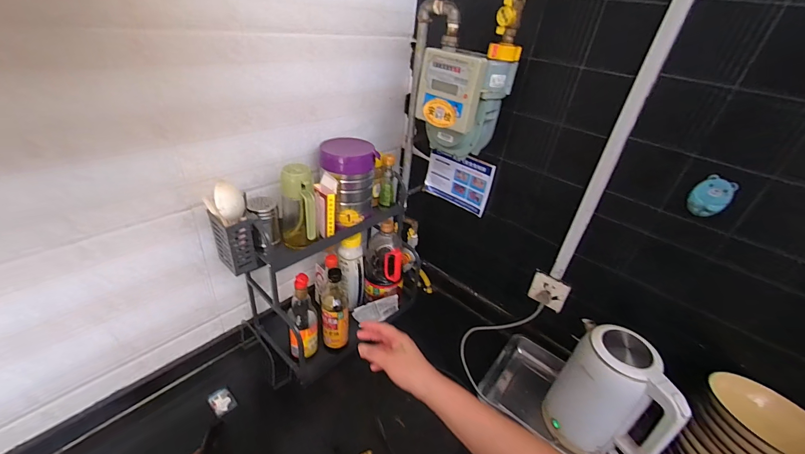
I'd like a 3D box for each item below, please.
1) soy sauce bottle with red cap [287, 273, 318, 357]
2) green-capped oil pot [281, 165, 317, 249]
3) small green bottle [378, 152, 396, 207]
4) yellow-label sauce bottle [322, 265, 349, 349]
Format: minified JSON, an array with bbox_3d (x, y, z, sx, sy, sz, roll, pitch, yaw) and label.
[{"bbox_3d":[-0.233,0.223,0.805,0.066,0.243,0.085,-4,35,-18],"label":"soy sauce bottle with red cap"},{"bbox_3d":[-0.218,-0.028,0.717,0.071,0.189,0.085,-3,35,-15],"label":"green-capped oil pot"},{"bbox_3d":[-0.037,-0.118,0.897,0.041,0.135,0.036,4,34,-5],"label":"small green bottle"},{"bbox_3d":[-0.165,0.198,0.841,0.066,0.216,0.077,-3,35,-16],"label":"yellow-label sauce bottle"}]

